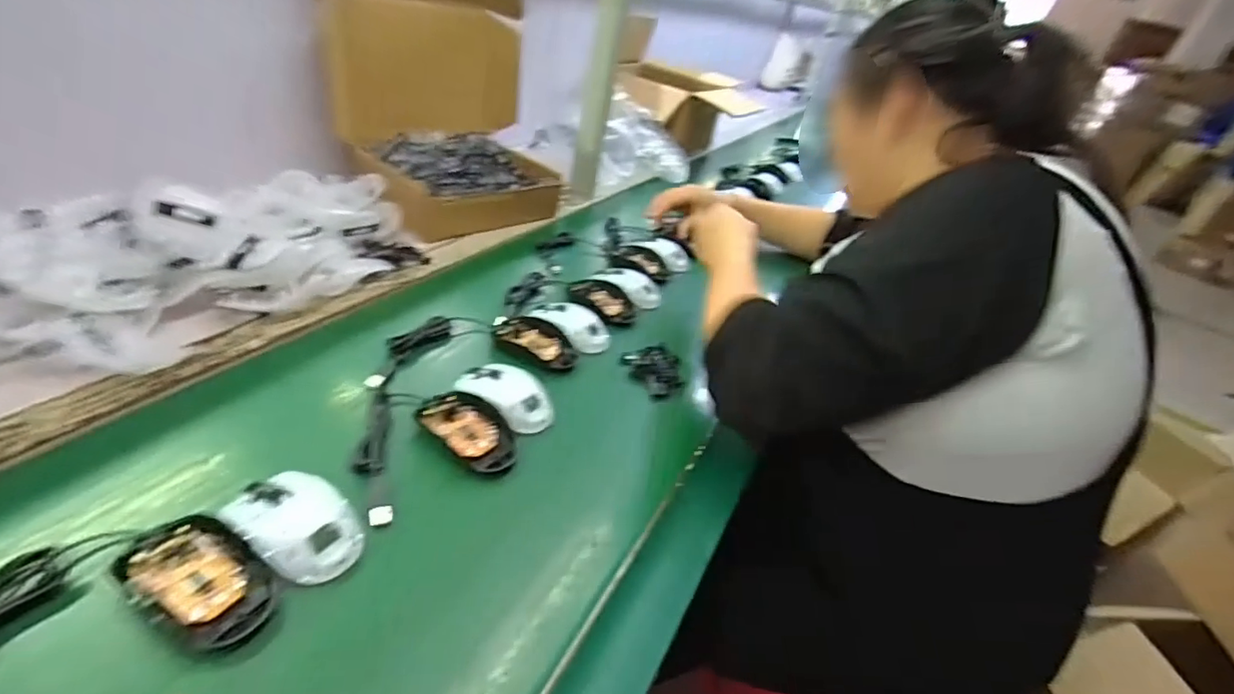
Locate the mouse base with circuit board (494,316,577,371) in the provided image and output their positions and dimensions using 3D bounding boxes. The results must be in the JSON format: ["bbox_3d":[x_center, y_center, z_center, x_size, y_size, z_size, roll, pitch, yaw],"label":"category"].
[{"bbox_3d":[-0.090,-0.007,0.639,0.100,0.020,0.050,21,36,19],"label":"mouse base with circuit board"}]

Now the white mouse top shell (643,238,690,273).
[{"bbox_3d":[0.087,-0.148,0.898,0.050,0.019,0.090,-11,38,-25],"label":"white mouse top shell"}]

